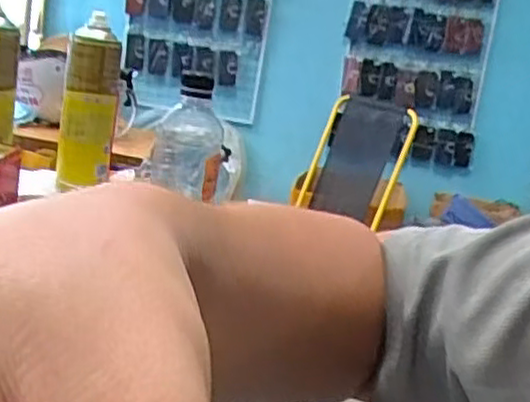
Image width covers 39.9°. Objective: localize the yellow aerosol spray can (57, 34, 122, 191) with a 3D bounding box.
[{"bbox_3d":[-0.234,-0.120,0.964,0.067,0.193,0.053,6,-7,0],"label":"yellow aerosol spray can"}]

